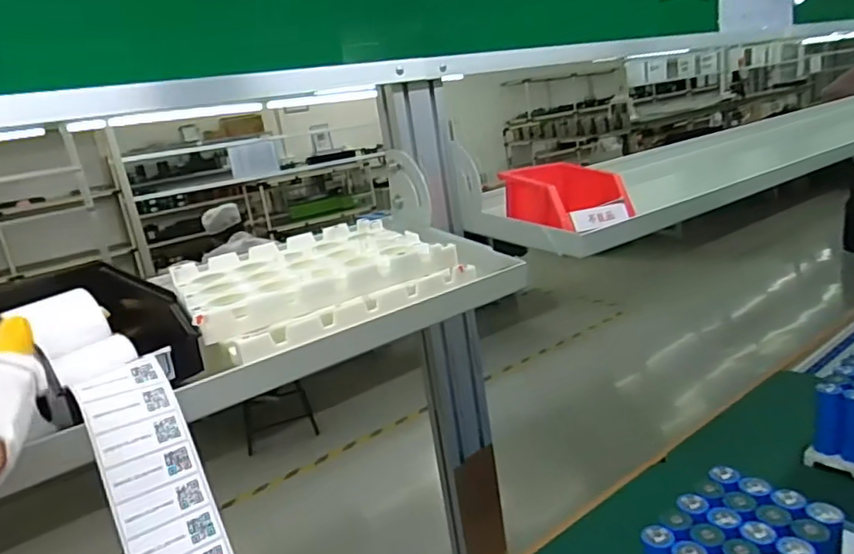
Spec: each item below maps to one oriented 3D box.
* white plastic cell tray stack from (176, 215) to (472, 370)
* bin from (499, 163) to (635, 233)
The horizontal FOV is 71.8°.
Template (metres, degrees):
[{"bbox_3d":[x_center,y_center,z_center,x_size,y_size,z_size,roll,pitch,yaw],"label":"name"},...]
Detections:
[{"bbox_3d":[-0.109,0.002,0.568,0.247,0.045,0.227,-16,18,-28],"label":"white plastic cell tray stack"},{"bbox_3d":[0.168,-0.105,0.756,0.100,0.061,0.162,-17,18,-28],"label":"bin"}]

